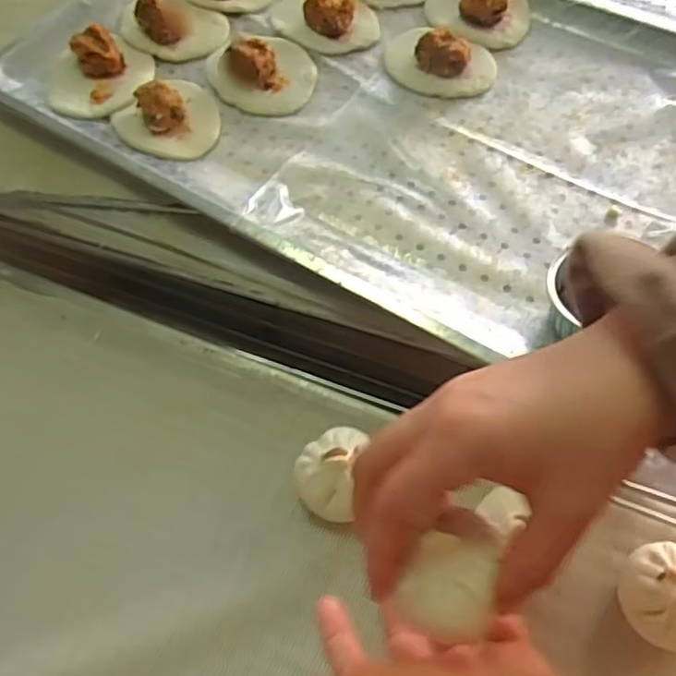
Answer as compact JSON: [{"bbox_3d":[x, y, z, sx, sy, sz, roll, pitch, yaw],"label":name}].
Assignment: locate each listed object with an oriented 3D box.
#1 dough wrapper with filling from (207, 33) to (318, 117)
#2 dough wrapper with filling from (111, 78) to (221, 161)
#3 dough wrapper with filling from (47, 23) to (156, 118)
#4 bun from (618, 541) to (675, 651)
[{"bbox_3d":[-0.066,-0.237,0.537,0.089,0.030,0.102,-7,60,-4],"label":"dough wrapper with filling"},{"bbox_3d":[-0.136,-0.183,0.507,0.086,0.034,0.087,1,61,-1],"label":"dough wrapper with filling"},{"bbox_3d":[-0.197,-0.221,0.526,0.086,0.031,0.082,0,60,0],"label":"dough wrapper with filling"},{"bbox_3d":[0.189,0.145,0.366,0.051,0.038,0.057,30,65,11],"label":"bun"}]

